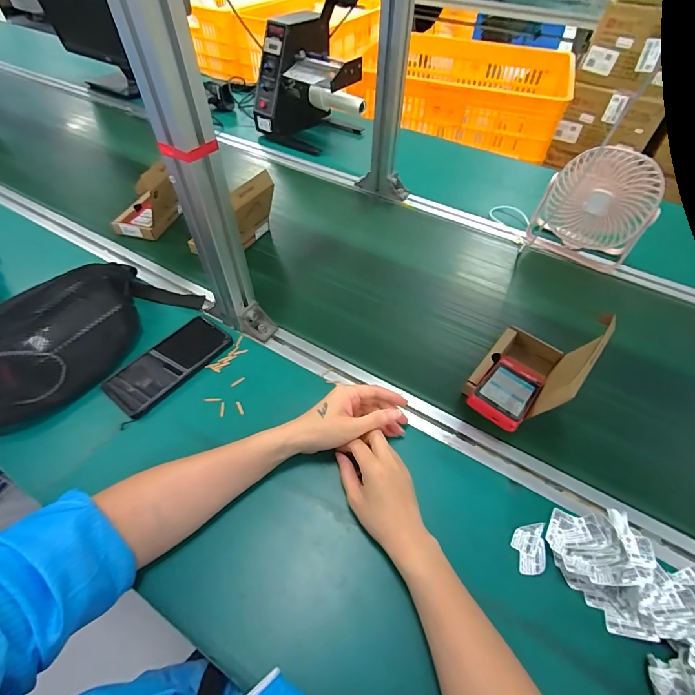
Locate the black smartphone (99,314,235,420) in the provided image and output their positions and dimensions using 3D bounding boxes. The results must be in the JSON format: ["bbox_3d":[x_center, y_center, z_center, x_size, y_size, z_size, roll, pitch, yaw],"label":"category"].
[{"bbox_3d":[-0.242,0.020,0.516,0.080,0.013,0.159,34,59,23],"label":"black smartphone"}]

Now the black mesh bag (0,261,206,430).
[{"bbox_3d":[-0.371,-0.020,0.490,0.138,0.093,0.307,25,55,17],"label":"black mesh bag"}]

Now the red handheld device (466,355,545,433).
[{"bbox_3d":[0.205,0.052,0.479,0.063,0.013,0.126,33,43,24],"label":"red handheld device"}]

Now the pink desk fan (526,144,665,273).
[{"bbox_3d":[0.419,-0.236,0.645,0.171,0.169,0.071,31,57,21],"label":"pink desk fan"}]

